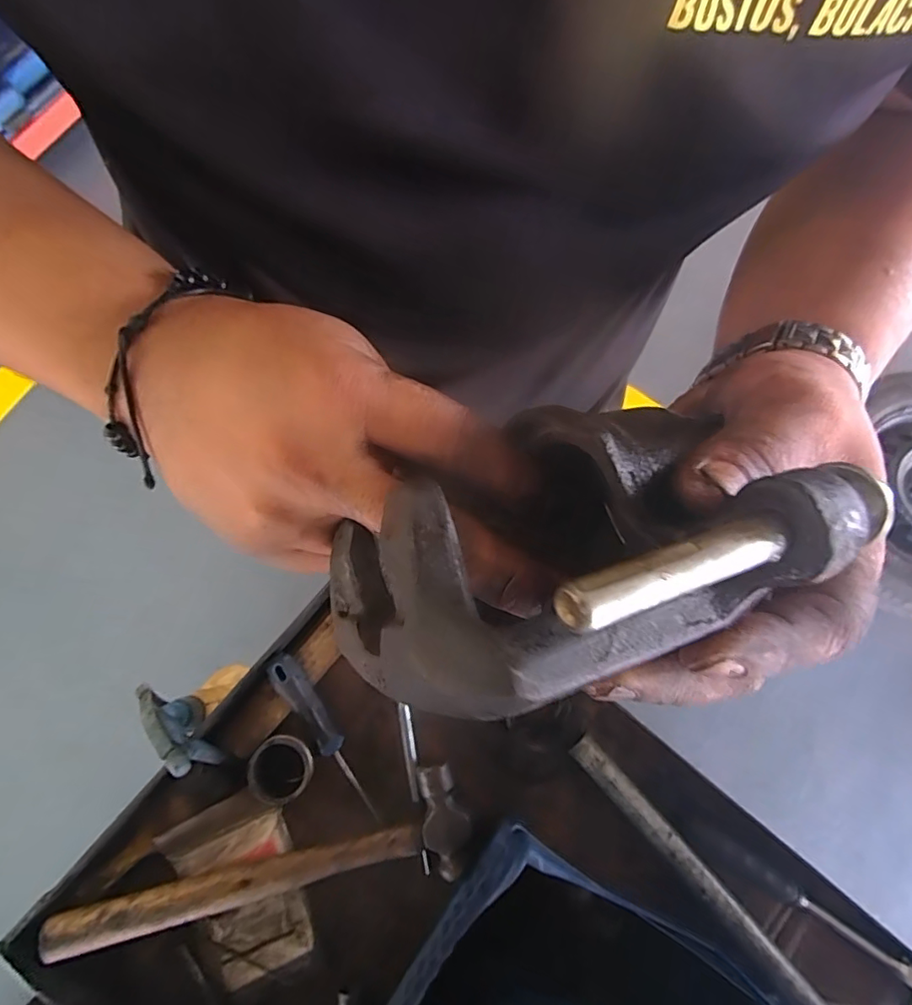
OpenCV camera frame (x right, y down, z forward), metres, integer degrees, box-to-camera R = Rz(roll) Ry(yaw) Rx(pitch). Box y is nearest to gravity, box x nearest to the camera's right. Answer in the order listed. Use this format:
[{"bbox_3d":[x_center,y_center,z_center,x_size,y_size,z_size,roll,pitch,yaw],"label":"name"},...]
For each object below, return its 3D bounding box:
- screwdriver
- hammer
[{"bbox_3d":[-0.117,0.201,0.471,0.027,0.023,0.151,-32,81,-8],"label":"screwdriver"},{"bbox_3d":[-0.153,0.310,0.442,0.331,0.027,0.079,-17,79,-5],"label":"hammer"}]

